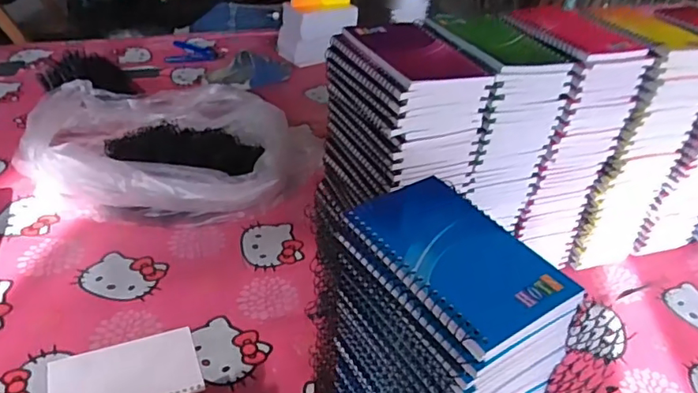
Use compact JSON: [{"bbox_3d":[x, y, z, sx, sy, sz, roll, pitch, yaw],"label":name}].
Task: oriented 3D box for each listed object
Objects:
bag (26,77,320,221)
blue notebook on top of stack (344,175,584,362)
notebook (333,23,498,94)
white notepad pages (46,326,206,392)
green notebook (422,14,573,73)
[{"bbox_3d":[-0.236,-0.057,0.734,0.316,0.096,0.279,-7,38,-19],"label":"bag"},{"bbox_3d":[0.068,0.033,0.335,0.088,0.008,0.130,-15,41,-27],"label":"blue notebook on top of stack"},{"bbox_3d":[0.056,-0.126,0.476,0.097,0.009,0.123,-11,39,-24],"label":"notebook"},{"bbox_3d":[-0.205,0.165,0.505,0.128,0.005,0.078,-11,41,-22],"label":"white notepad pages"},{"bbox_3d":[0.135,-0.148,0.521,0.094,0.016,0.131,-12,39,-24],"label":"green notebook"}]

